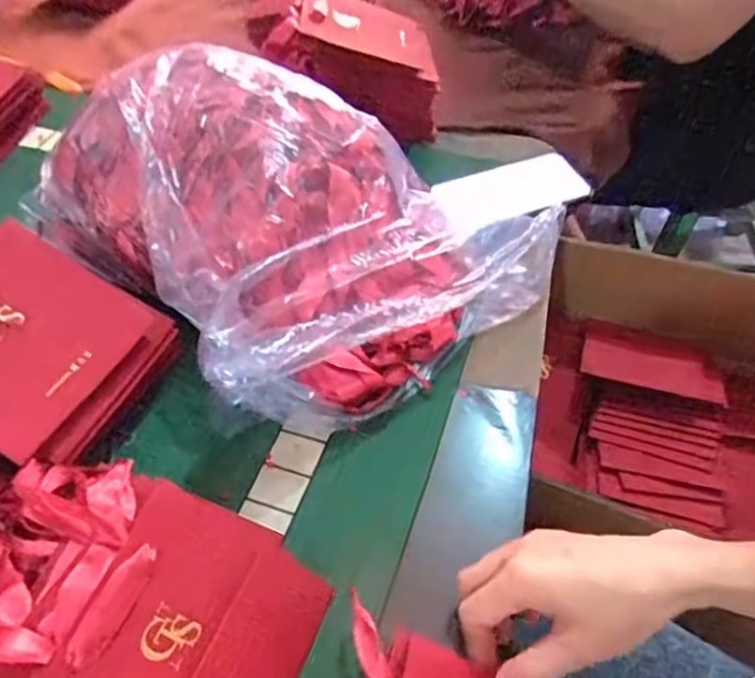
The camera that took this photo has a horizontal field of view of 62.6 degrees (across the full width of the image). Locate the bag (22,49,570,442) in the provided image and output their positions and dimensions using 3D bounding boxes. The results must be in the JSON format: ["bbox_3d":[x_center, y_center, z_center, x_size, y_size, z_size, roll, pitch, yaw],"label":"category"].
[{"bbox_3d":[-0.101,-0.119,0.547,0.431,0.133,0.292,33,59,26],"label":"bag"}]

